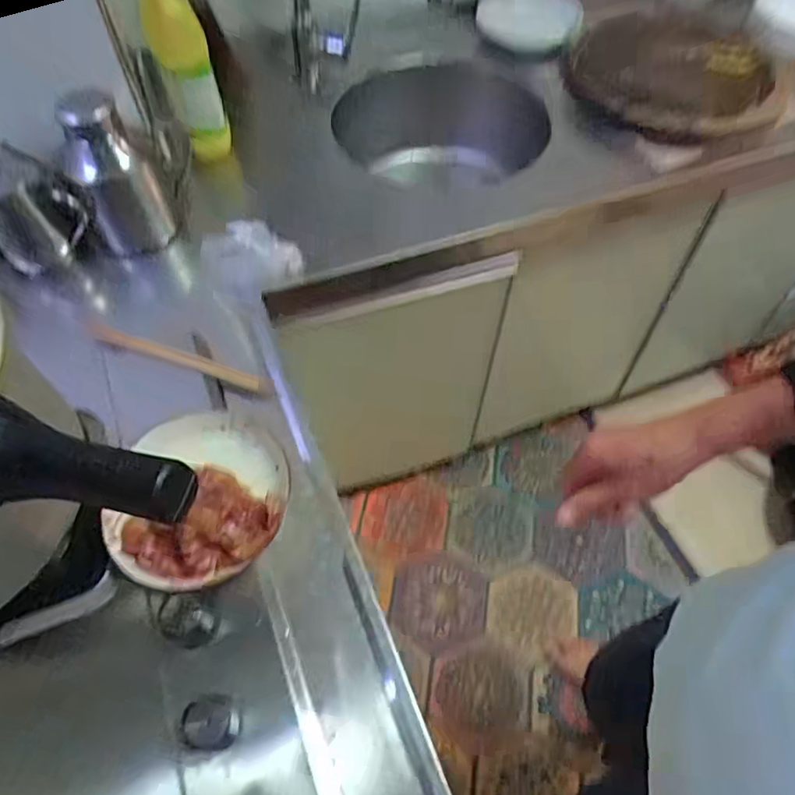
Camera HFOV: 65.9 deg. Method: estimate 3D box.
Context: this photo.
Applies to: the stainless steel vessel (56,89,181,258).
[{"bbox_3d":[-0.351,-0.274,0.776,0.106,0.188,0.079,-21,59,-12],"label":"stainless steel vessel"}]

